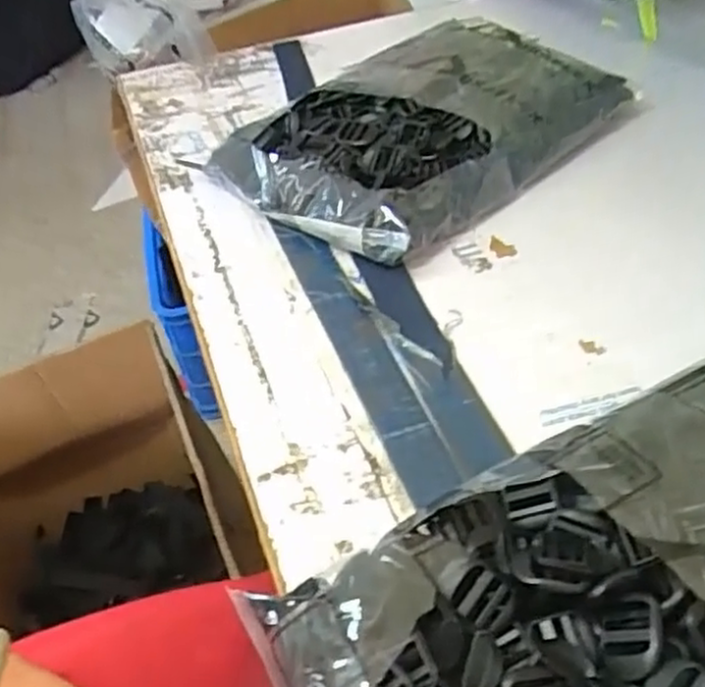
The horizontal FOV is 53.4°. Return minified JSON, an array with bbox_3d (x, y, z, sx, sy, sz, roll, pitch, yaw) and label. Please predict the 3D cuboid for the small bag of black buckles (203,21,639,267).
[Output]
[{"bbox_3d":[0.066,-0.220,0.703,0.258,0.073,0.360,32,56,33],"label":"small bag of black buckles"}]

